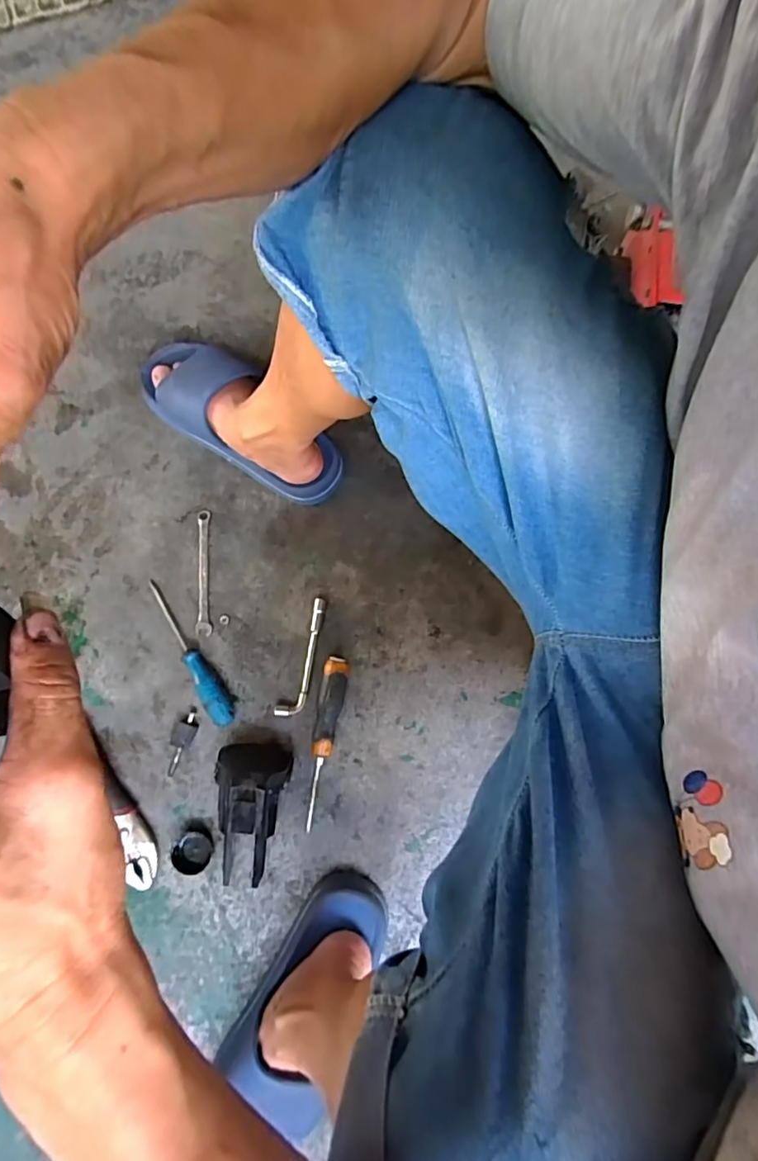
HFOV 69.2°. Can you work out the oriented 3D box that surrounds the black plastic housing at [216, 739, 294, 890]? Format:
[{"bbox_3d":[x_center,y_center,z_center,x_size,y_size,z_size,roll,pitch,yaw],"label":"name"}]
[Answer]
[{"bbox_3d":[-0.140,0.257,0.601,0.081,0.072,0.159,1,79,0],"label":"black plastic housing"}]

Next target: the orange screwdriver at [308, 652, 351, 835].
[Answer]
[{"bbox_3d":[-0.063,0.185,0.635,0.028,0.035,0.191,10,79,2],"label":"orange screwdriver"}]

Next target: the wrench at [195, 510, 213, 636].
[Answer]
[{"bbox_3d":[-0.217,-0.012,0.681,0.019,0.012,0.157,-2,79,0],"label":"wrench"}]

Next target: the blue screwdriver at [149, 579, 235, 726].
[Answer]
[{"bbox_3d":[-0.224,0.082,0.656,0.029,0.024,0.198,-29,80,-5],"label":"blue screwdriver"}]

